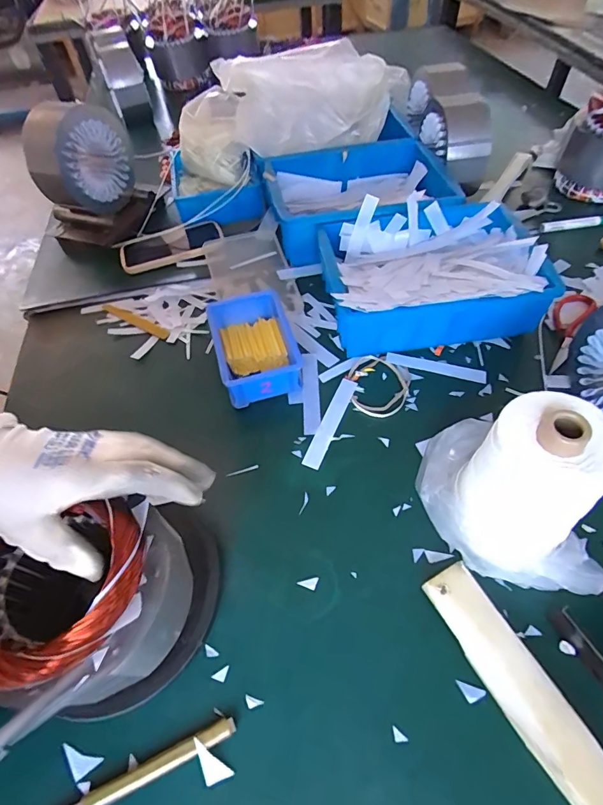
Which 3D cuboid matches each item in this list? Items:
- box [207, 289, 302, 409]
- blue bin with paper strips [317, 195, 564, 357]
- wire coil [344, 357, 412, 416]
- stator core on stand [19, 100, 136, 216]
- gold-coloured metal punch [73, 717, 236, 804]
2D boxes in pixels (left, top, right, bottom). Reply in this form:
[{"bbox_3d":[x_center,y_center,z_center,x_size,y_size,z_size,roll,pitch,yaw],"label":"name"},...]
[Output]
[{"bbox_3d":[-0.060,-0.073,0.544,0.101,0.054,0.153,-15,55,-7],"label":"box"},{"bbox_3d":[0.171,-0.167,0.563,0.273,0.105,0.222,-8,54,-2],"label":"blue bin with paper strips"},{"bbox_3d":[0.094,-0.024,0.523,0.079,0.012,0.085,-2,54,2],"label":"wire coil"},{"bbox_3d":[-0.358,-0.395,0.680,0.088,0.138,0.151,16,57,15],"label":"stator core on stand"},{"bbox_3d":[-0.137,0.293,0.320,0.179,0.008,0.014,-22,56,-12],"label":"gold-coloured metal punch"}]

